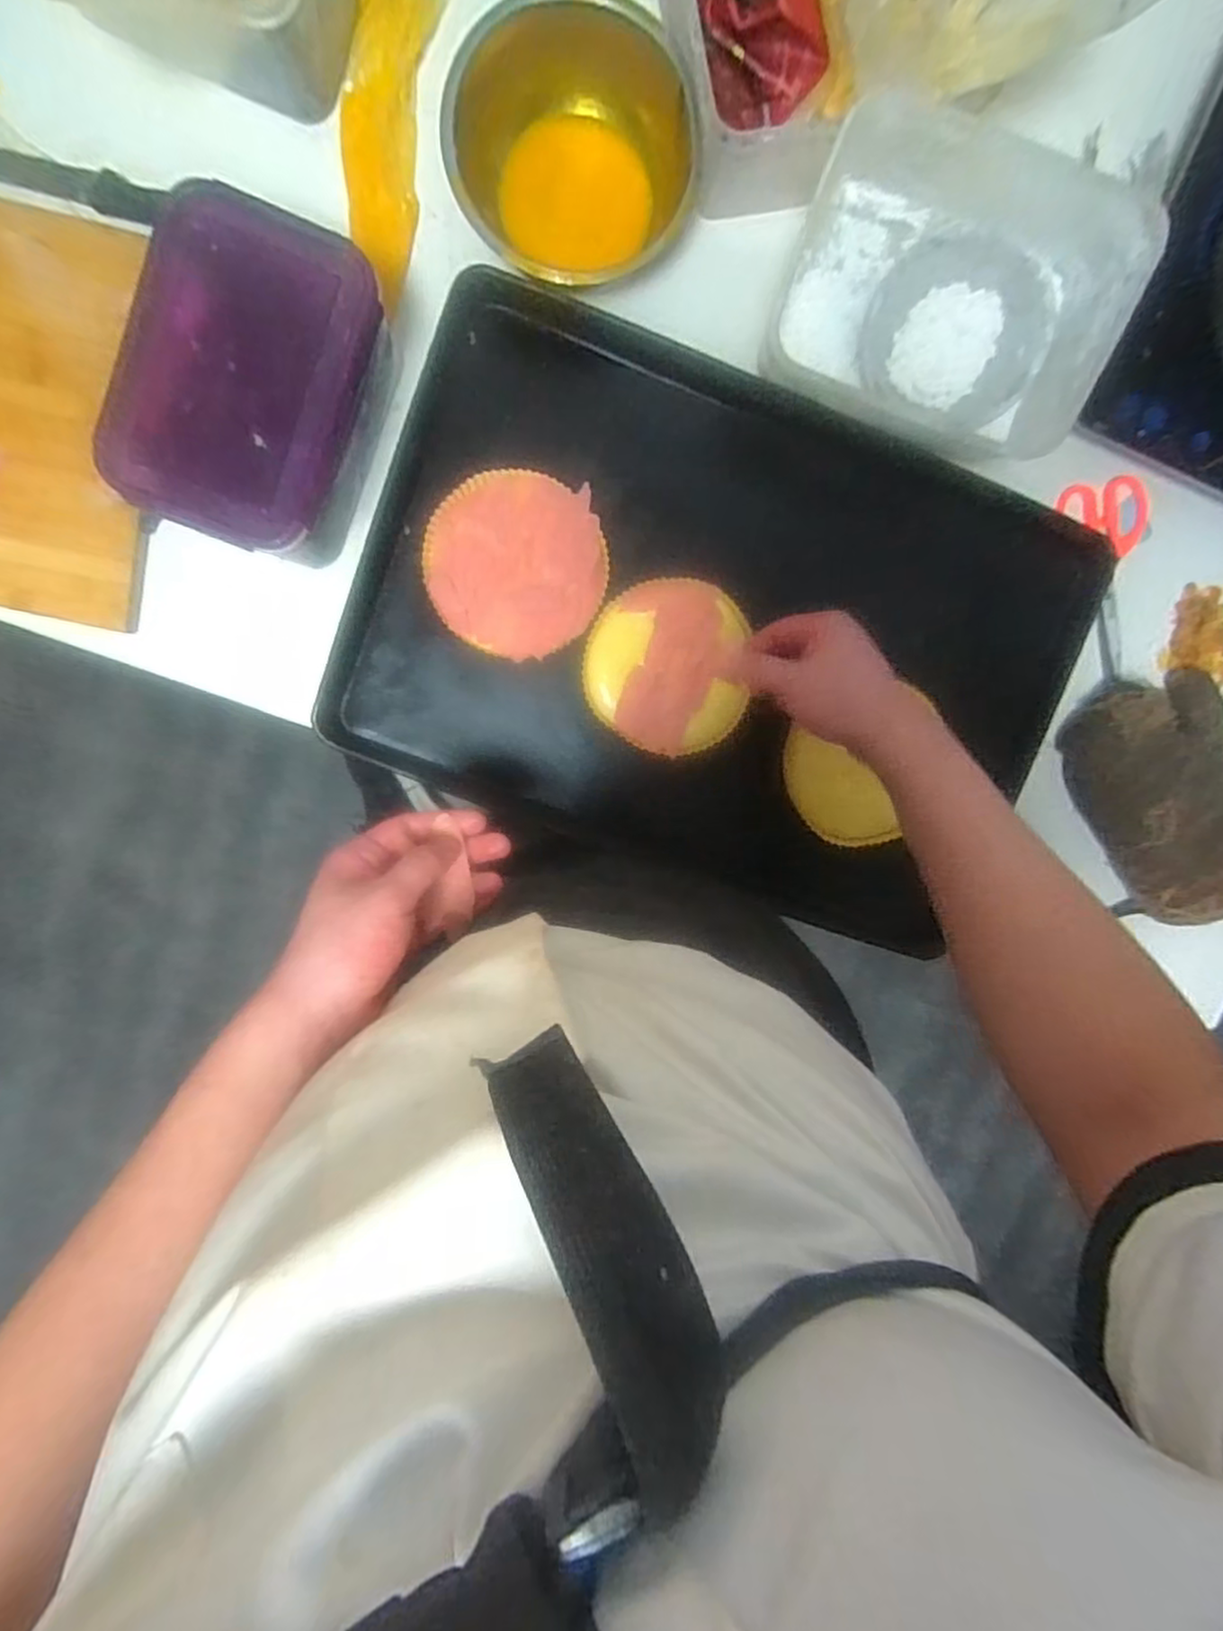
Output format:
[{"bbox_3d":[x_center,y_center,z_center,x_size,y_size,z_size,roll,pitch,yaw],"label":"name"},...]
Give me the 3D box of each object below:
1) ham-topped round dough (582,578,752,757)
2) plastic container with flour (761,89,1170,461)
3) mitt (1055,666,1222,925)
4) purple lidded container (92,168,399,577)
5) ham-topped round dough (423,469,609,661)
[{"bbox_3d":[0.047,-0.126,0.601,0.135,0.012,0.142,-1,99,-3],"label":"ham-topped round dough"},{"bbox_3d":[0.238,-0.370,0.526,0.223,0.130,0.168,21,97,-6],"label":"plastic container with flour"},{"bbox_3d":[0.515,-0.019,0.638,0.138,0.061,0.236,-30,99,1],"label":"mitt"},{"bbox_3d":[-0.257,-0.305,0.517,0.150,0.103,0.207,21,97,-6],"label":"purple lidded container"},{"bbox_3d":[-0.080,-0.207,0.585,0.145,0.026,0.142,-1,99,-3],"label":"ham-topped round dough"}]

